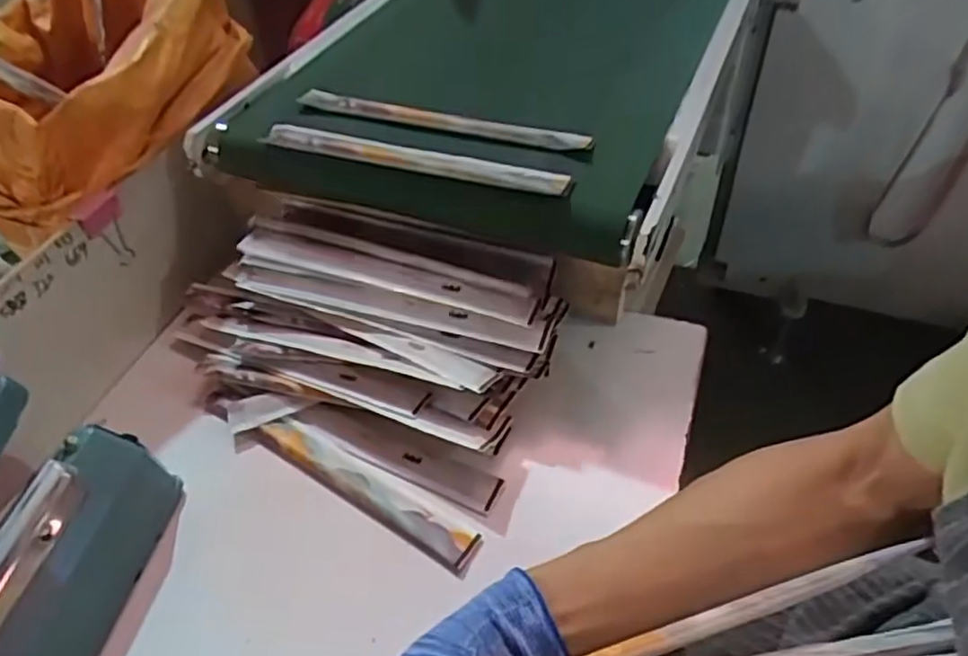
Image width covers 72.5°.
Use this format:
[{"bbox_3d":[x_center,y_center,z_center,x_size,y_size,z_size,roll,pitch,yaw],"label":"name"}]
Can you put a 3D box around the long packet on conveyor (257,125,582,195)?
[{"bbox_3d":[-0.063,-0.141,0.545,0.277,0.008,0.027,15,51,18],"label":"long packet on conveyor"}]

